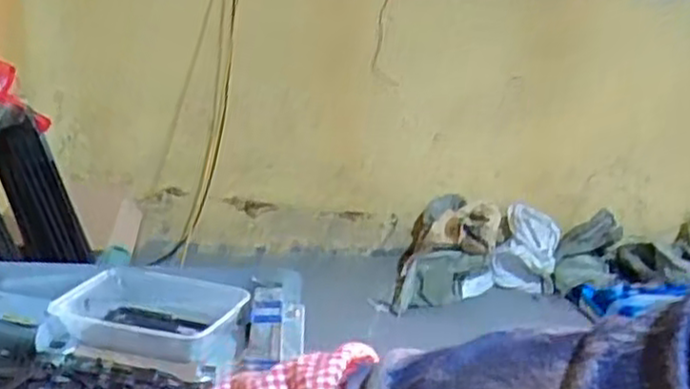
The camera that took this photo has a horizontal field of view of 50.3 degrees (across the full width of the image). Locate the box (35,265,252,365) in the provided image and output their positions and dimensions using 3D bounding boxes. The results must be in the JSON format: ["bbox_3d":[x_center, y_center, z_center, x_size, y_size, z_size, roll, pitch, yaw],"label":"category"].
[{"bbox_3d":[-0.181,0.117,0.689,0.176,0.042,0.120,5,16,6],"label":"box"}]

